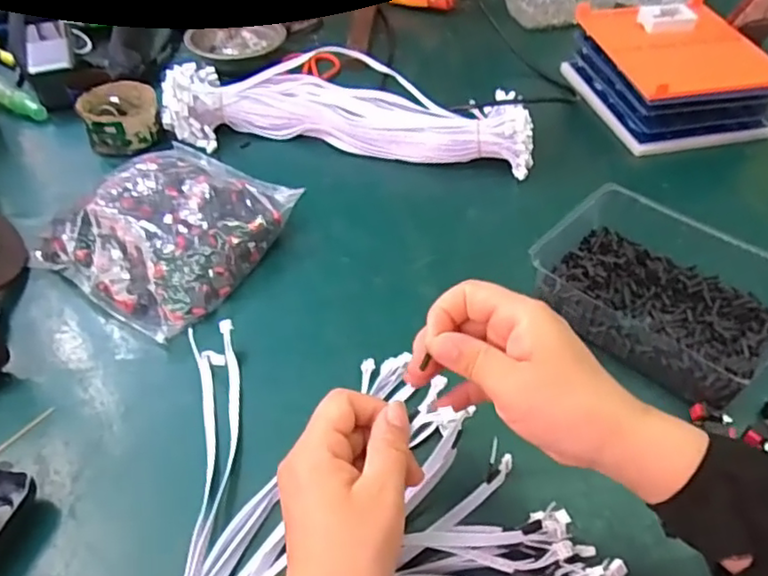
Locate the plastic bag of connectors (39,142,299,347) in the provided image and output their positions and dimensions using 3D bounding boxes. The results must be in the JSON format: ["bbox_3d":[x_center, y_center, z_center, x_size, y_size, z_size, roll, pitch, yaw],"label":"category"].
[{"bbox_3d":[-0.194,-0.055,0.553,0.169,0.043,0.183,25,52,21],"label":"plastic bag of connectors"}]

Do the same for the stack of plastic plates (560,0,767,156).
[{"bbox_3d":[0.338,-0.252,0.720,0.172,0.093,0.195,-6,47,-7],"label":"stack of plastic plates"}]

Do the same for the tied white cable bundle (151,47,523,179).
[{"bbox_3d":[-0.040,-0.200,0.670,0.402,0.069,0.109,6,47,5],"label":"tied white cable bundle"}]

